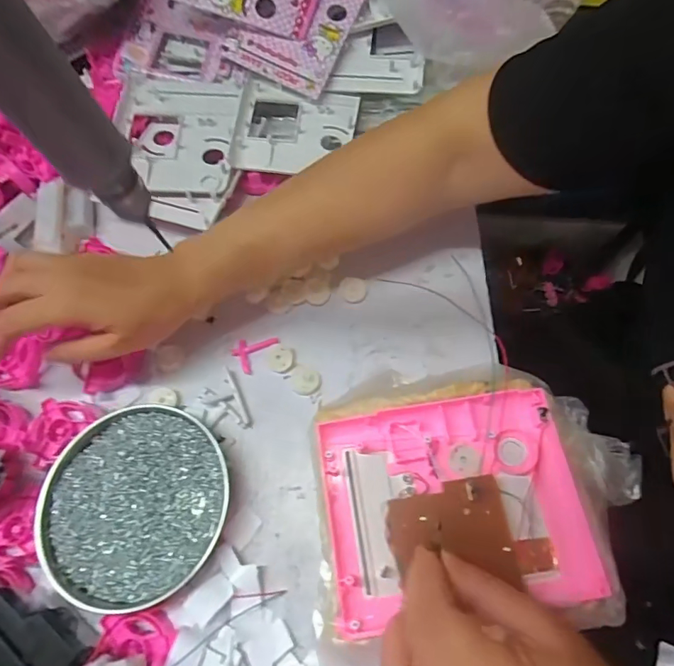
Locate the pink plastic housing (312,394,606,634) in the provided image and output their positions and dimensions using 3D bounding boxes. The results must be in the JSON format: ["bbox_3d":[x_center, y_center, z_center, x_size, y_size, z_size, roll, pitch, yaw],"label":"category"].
[{"bbox_3d":[0.075,0.112,0.310,0.164,0.016,0.131,-9,67,1],"label":"pink plastic housing"}]

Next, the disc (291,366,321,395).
[{"bbox_3d":[-0.026,0.038,0.383,0.024,0.005,0.025,-1,66,2],"label":"disc"}]

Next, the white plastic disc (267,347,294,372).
[{"bbox_3d":[-0.048,0.021,0.391,0.021,0.006,0.023,-1,66,2],"label":"white plastic disc"}]

